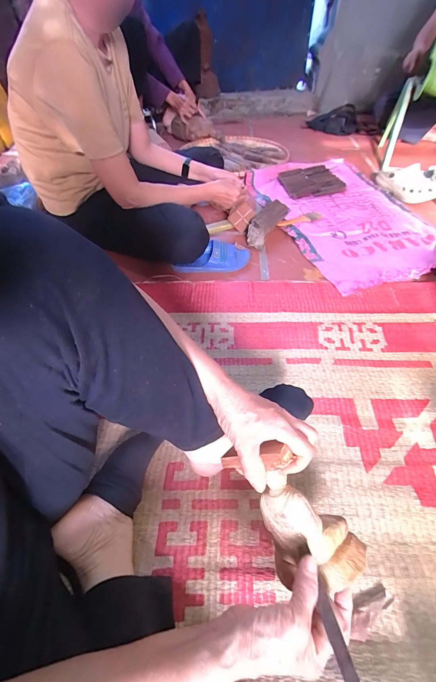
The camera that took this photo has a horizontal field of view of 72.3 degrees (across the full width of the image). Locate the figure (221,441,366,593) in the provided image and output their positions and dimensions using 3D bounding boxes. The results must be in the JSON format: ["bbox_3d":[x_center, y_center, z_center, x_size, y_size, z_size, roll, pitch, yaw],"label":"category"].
[{"bbox_3d":[0.086,0.201,0.348,0.089,0.069,0.178,-37,92,-25],"label":"figure"}]

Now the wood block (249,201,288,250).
[{"bbox_3d":[0.153,-0.366,0.937,0.073,0.060,0.186,22,54,19],"label":"wood block"}]

